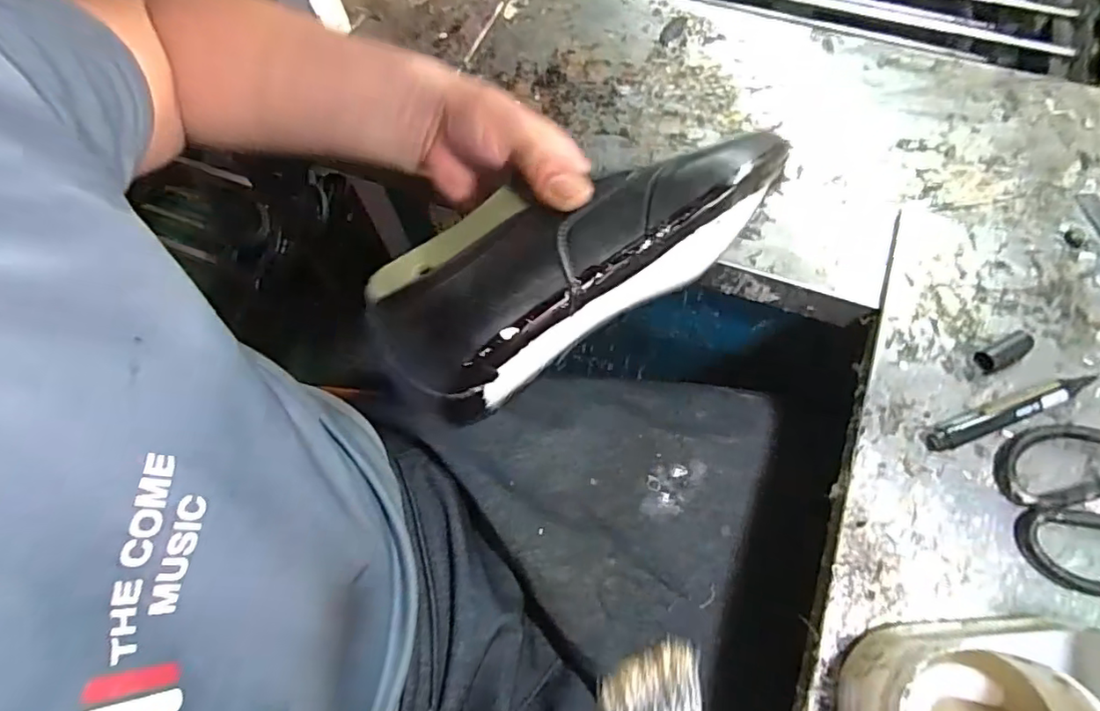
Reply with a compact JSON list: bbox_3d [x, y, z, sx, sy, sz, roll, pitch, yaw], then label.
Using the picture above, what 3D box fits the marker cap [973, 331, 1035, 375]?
[{"bbox_3d":[0.325,-0.001,0.409,0.041,0.013,0.019,-27,68,-9],"label":"marker cap"}]

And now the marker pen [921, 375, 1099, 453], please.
[{"bbox_3d":[0.316,0.037,0.392,0.117,0.018,0.018,-20,67,-6],"label":"marker pen"}]

